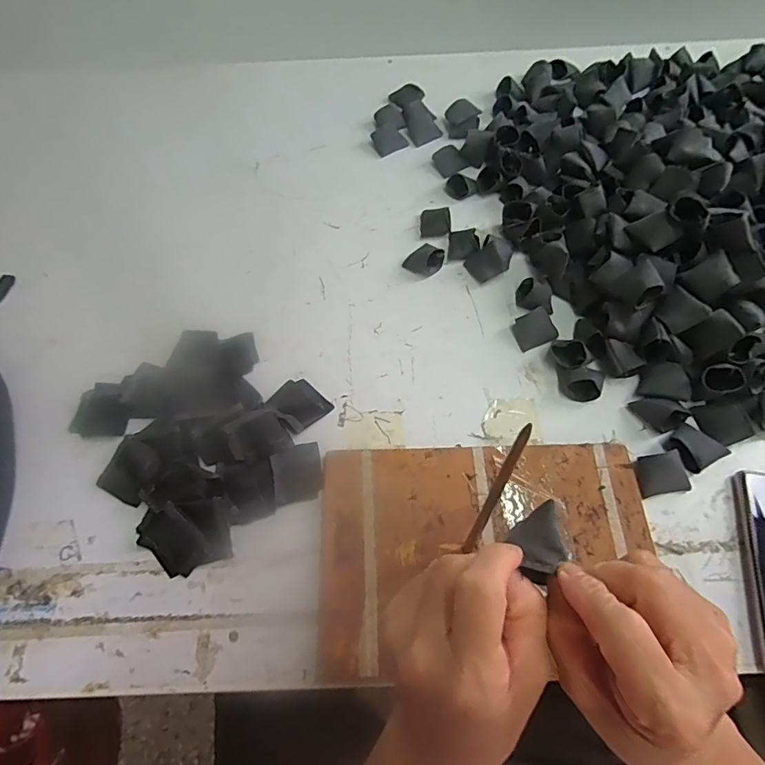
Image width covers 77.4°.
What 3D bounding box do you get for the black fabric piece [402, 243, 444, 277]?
[{"bbox_3d":[0.051,-0.146,0.547,0.038,0.020,0.047,39,69,20],"label":"black fabric piece"}]

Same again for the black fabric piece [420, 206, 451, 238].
[{"bbox_3d":[0.064,-0.193,0.576,0.036,0.013,0.037,2,61,3],"label":"black fabric piece"}]

